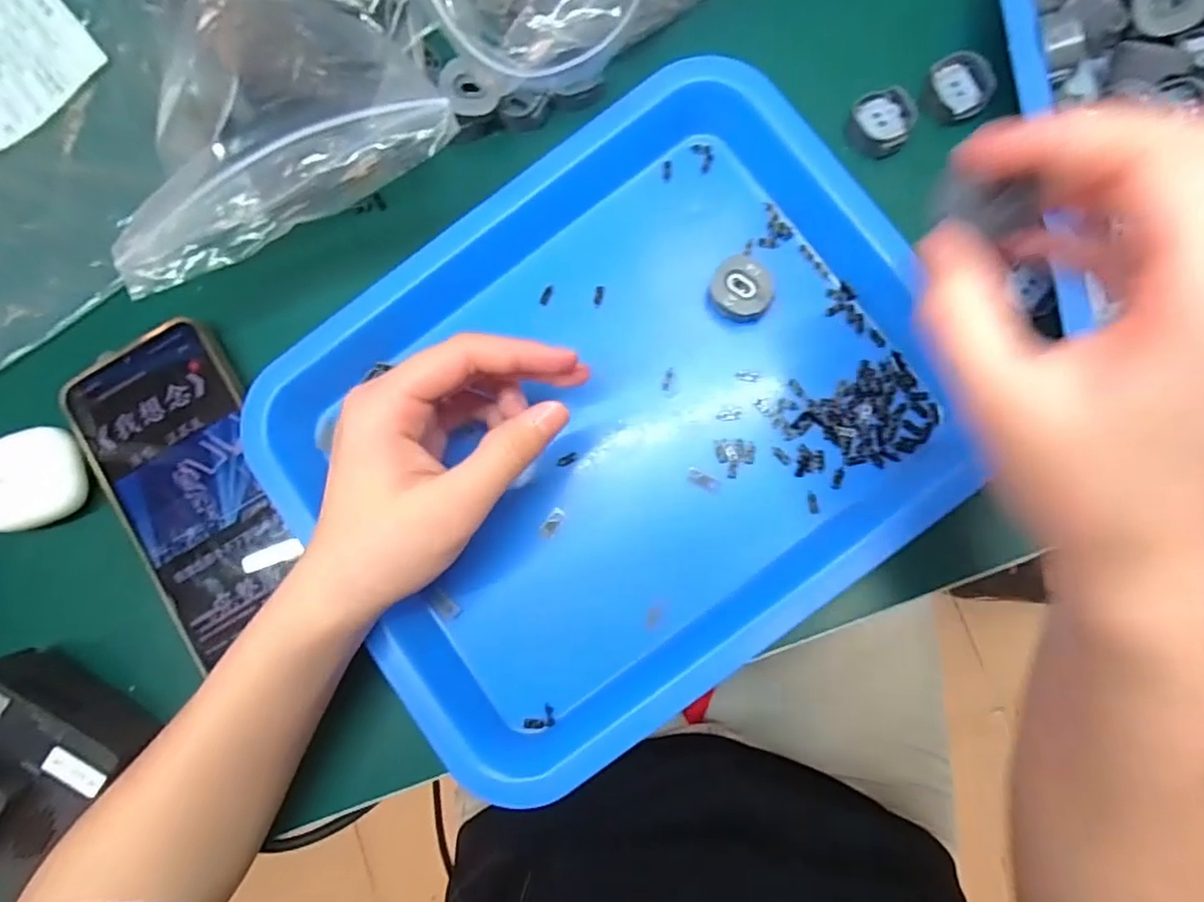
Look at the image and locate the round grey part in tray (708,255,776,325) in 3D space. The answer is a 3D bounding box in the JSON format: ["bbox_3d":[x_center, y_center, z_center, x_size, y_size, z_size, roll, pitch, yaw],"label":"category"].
[{"bbox_3d":[0.065,-0.076,0.290,0.028,0.013,0.030,0,85,6],"label":"round grey part in tray"}]

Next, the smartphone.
[{"bbox_3d":[-0.193,0.014,0.300,0.074,0.007,0.149,-30,86,-3],"label":"smartphone"}]

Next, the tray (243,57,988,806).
[{"bbox_3d":[0.007,-0.016,0.286,0.282,0.030,0.236,-36,83,2],"label":"tray"}]

